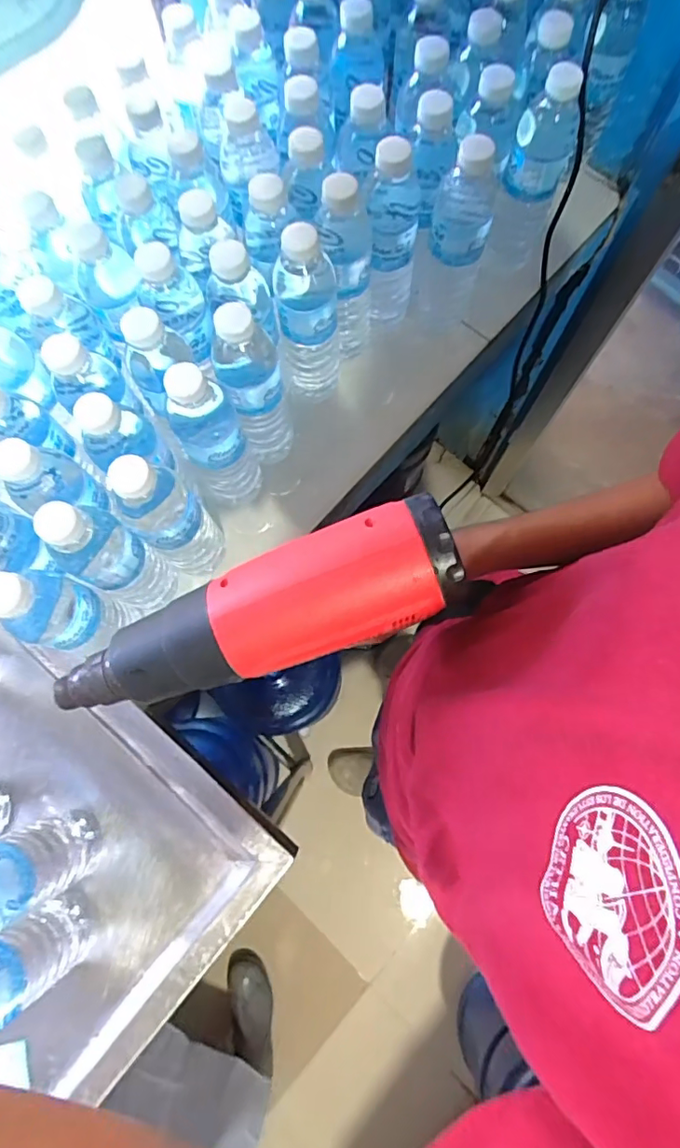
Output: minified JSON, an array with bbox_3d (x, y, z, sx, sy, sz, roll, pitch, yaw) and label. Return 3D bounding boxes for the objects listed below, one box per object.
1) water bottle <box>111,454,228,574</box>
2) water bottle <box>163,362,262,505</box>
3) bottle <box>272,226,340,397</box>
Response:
[{"bbox_3d":[-0.158,-0.052,0.507,0.063,0.219,0.062,0,75,0],"label":"water bottle"},{"bbox_3d":[-0.120,-0.125,0.517,0.057,0.205,0.054,0,75,0],"label":"water bottle"},{"bbox_3d":[-0.033,-0.263,0.550,0.062,0.202,0.066,-3,75,0],"label":"bottle"}]

